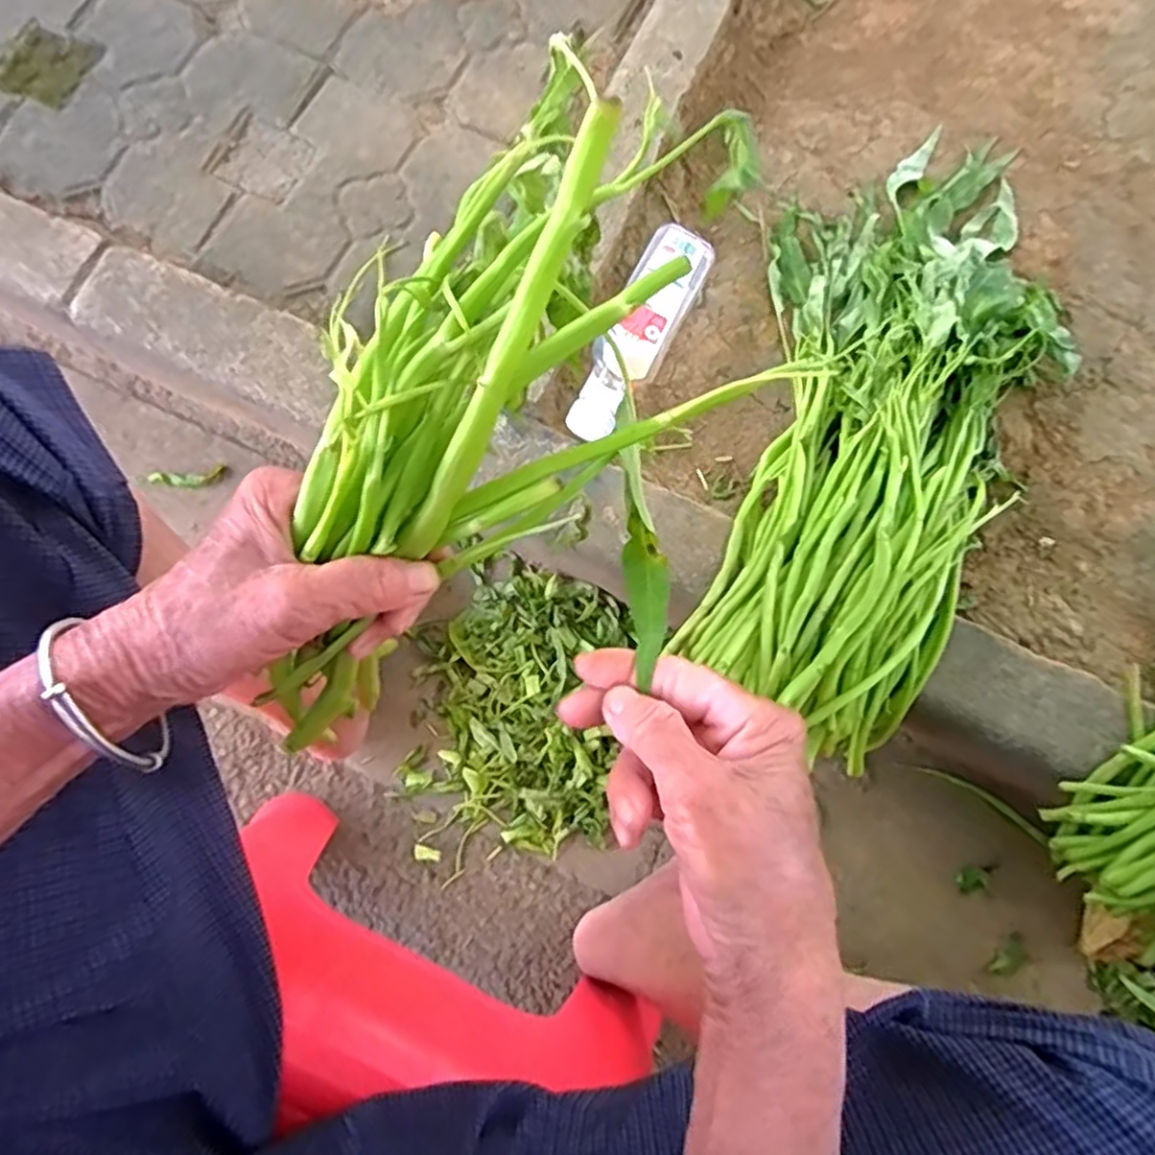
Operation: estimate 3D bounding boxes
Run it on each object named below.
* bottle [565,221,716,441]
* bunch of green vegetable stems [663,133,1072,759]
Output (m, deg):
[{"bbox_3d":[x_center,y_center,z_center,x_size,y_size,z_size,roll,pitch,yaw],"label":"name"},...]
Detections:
[{"bbox_3d":[0.051,-0.218,0.645,0.056,0.063,0.203,32,78,5],"label":"bottle"},{"bbox_3d":[0.265,-0.160,0.621,0.270,0.097,0.610,25,78,4],"label":"bunch of green vegetable stems"}]

